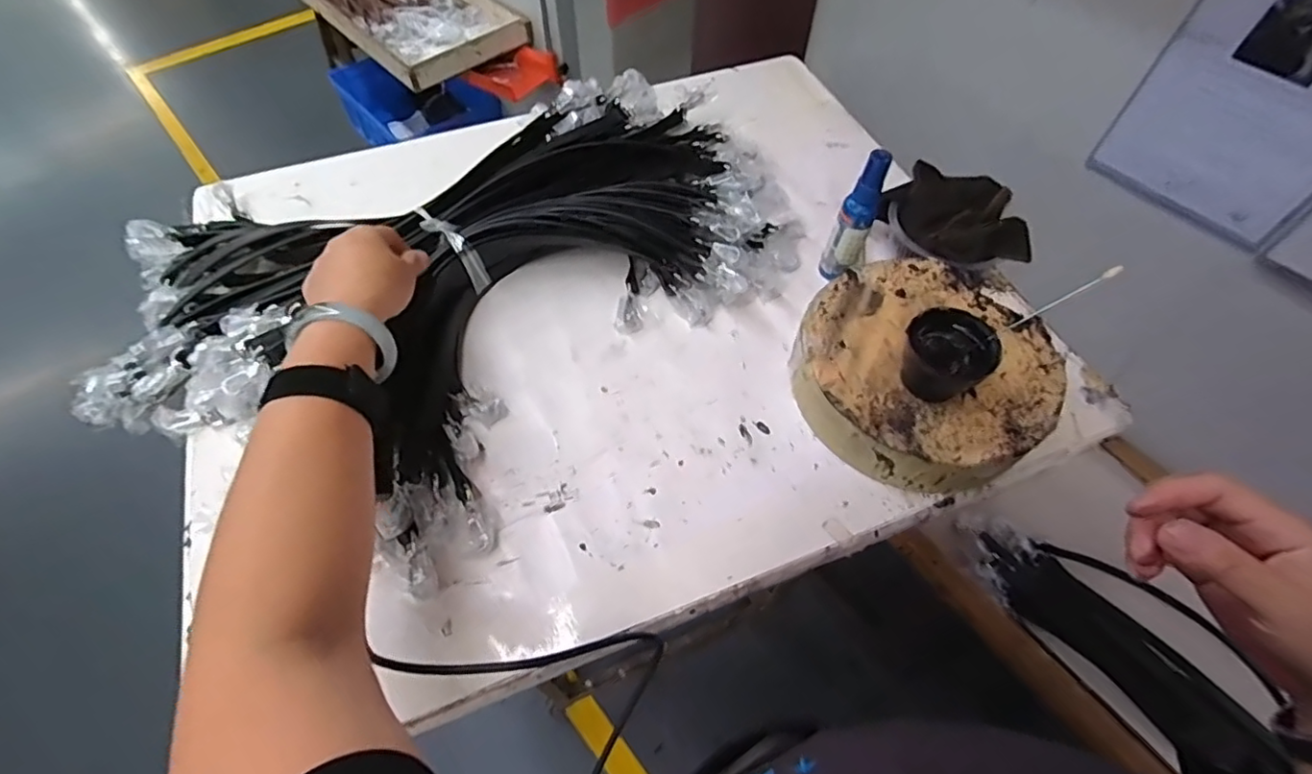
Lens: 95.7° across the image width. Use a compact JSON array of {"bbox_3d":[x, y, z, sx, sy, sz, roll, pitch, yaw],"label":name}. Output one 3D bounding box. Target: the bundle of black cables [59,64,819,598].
[{"bbox_3d":[-0.176,-0.127,0.560,0.436,0.064,0.592,38,64,22],"label":"bundle of black cables"}]

